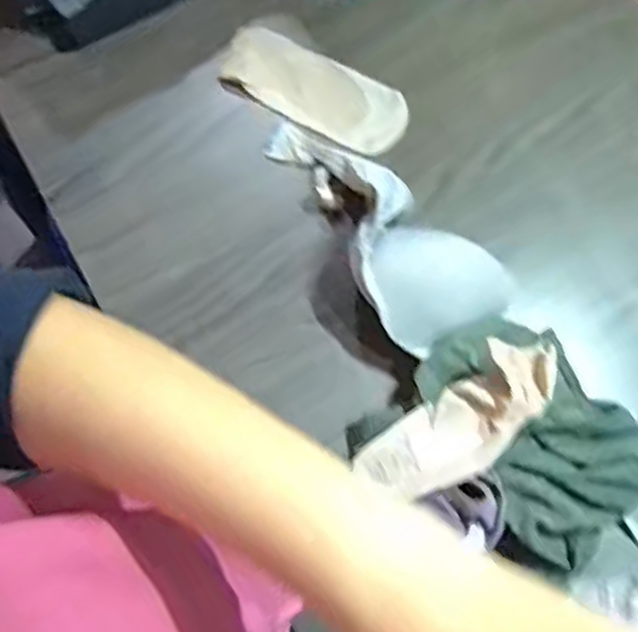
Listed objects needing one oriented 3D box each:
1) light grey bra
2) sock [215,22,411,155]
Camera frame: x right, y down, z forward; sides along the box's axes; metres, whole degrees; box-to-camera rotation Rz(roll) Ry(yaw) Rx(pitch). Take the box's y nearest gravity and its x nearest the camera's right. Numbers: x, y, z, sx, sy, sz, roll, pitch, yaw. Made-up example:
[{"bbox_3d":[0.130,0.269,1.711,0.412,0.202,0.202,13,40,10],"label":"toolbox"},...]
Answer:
[{"bbox_3d":[0.046,-0.091,0.635,0.102,0.048,0.258,-32,61,-7],"label":"light grey bra"},{"bbox_3d":[-0.004,-0.218,0.719,0.184,0.022,0.085,28,77,9],"label":"sock"}]

